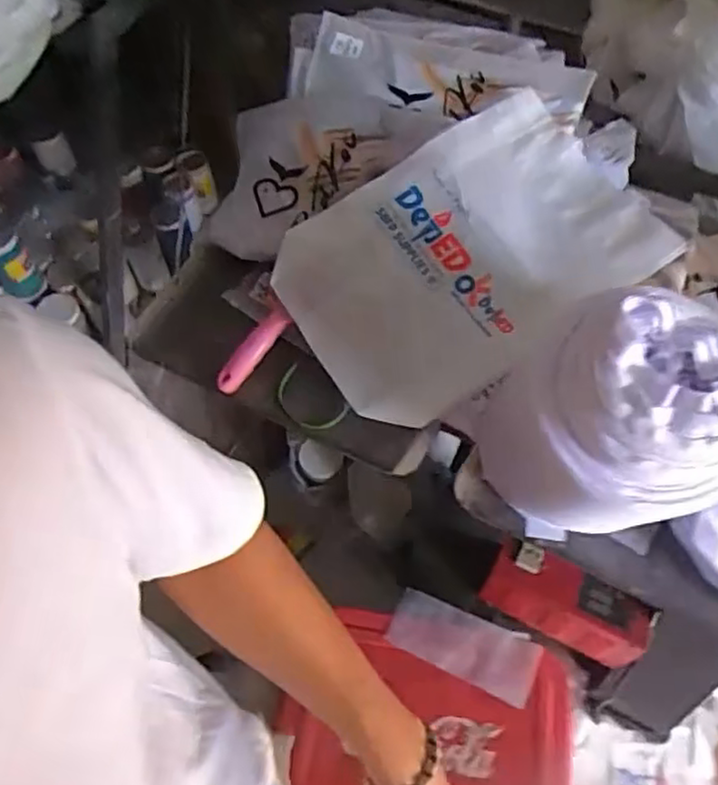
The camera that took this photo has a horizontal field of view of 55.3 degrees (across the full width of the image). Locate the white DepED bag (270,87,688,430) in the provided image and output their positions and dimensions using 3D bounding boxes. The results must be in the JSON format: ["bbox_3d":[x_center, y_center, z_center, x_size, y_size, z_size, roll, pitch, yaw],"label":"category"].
[{"bbox_3d":[0.123,-0.163,0.827,0.417,0.031,0.289,-34,77,-2],"label":"white DepED bag"}]

